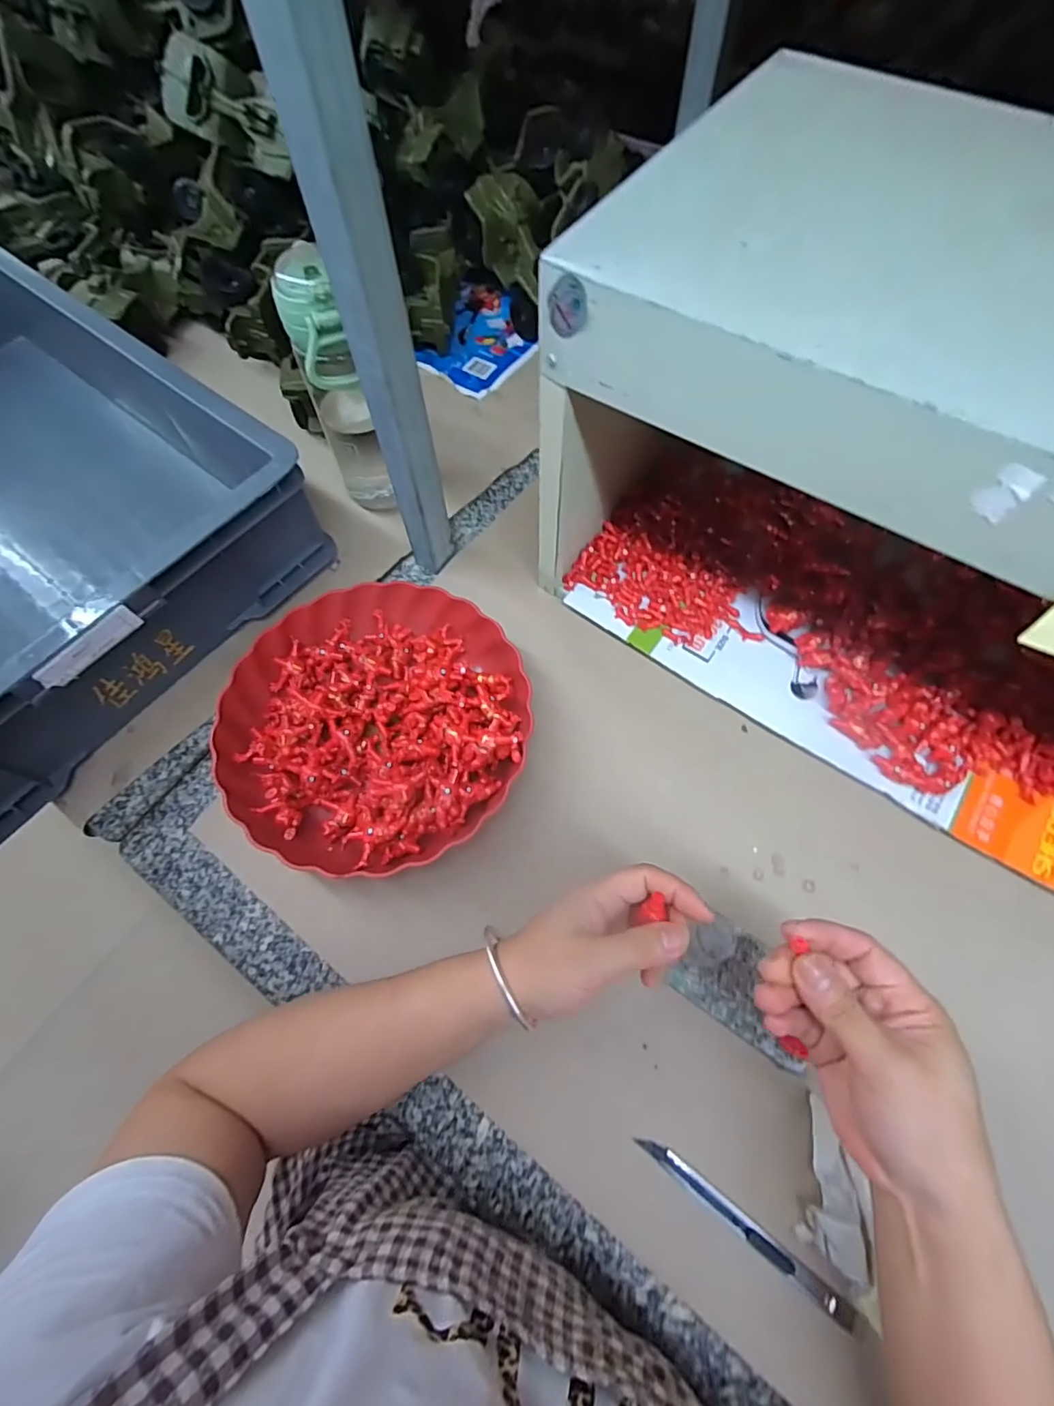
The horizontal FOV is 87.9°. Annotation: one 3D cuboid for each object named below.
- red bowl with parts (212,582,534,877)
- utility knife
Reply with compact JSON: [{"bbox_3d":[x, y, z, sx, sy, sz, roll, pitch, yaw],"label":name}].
[{"bbox_3d":[-0.122,0.012,0.447,0.237,0.049,0.232,0,67,1],"label":"red bowl with parts"},{"bbox_3d":[0.132,0.317,0.331,0.142,0.010,0.012,35,72,15],"label":"utility knife"}]

